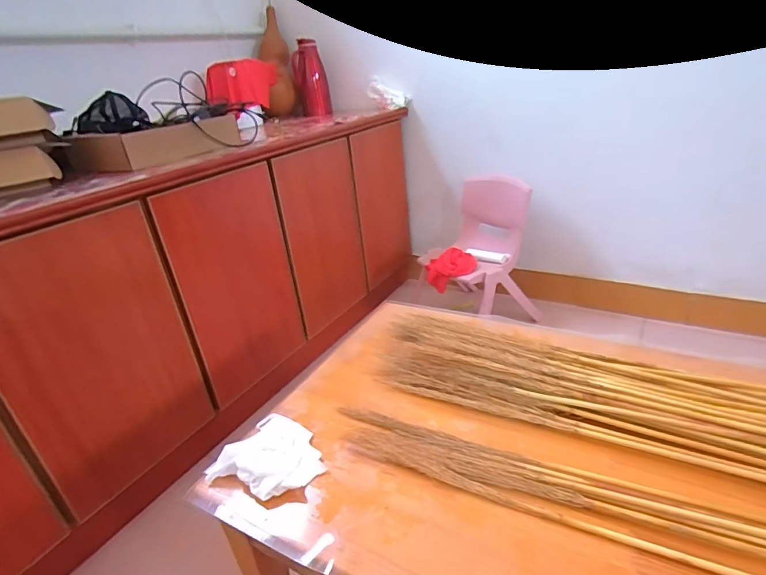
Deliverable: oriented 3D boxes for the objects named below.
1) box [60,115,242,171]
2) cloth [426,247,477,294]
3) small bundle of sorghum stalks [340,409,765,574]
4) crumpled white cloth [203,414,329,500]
[{"bbox_3d":[-0.532,-0.341,1.043,0.199,0.072,0.341,6,29,25],"label":"box"},{"bbox_3d":[0.230,-0.061,1.498,0.168,0.108,0.132,-1,27,13],"label":"cloth"},{"bbox_3d":[0.287,0.265,0.531,0.761,0.020,0.084,7,30,27],"label":"small bundle of sorghum stalks"},{"bbox_3d":[-0.166,0.254,0.662,0.149,0.030,0.142,12,32,34],"label":"crumpled white cloth"}]

